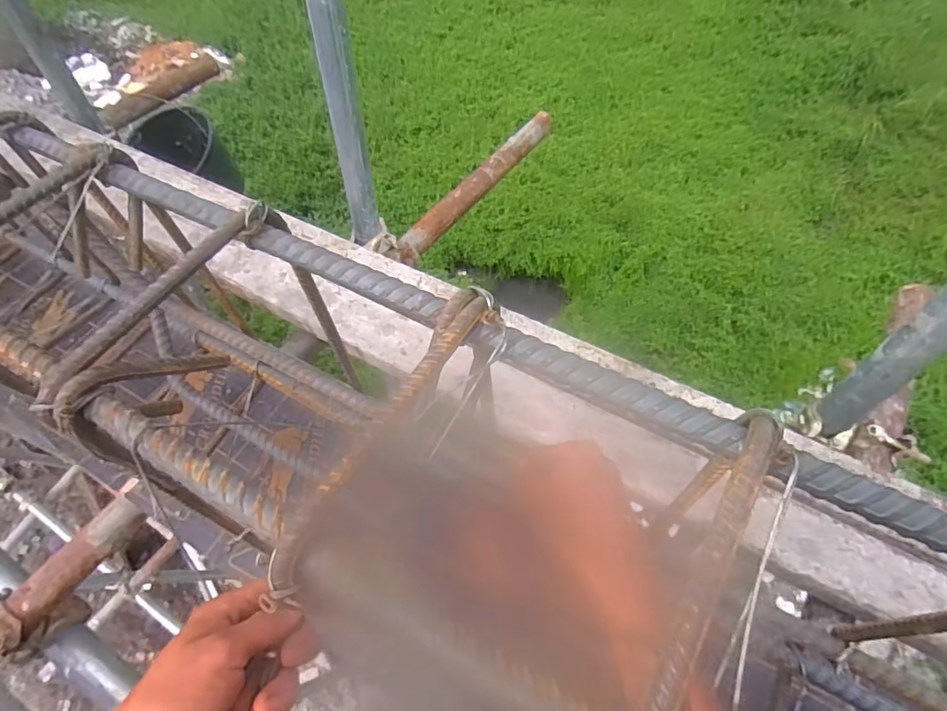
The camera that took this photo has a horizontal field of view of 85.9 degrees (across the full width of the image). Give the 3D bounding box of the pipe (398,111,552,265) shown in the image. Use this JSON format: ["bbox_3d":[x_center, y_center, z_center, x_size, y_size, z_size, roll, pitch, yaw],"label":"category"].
[{"bbox_3d":[0.011,-0.336,0.982,0.055,0.045,0.486,29,65,20],"label":"pipe"}]

